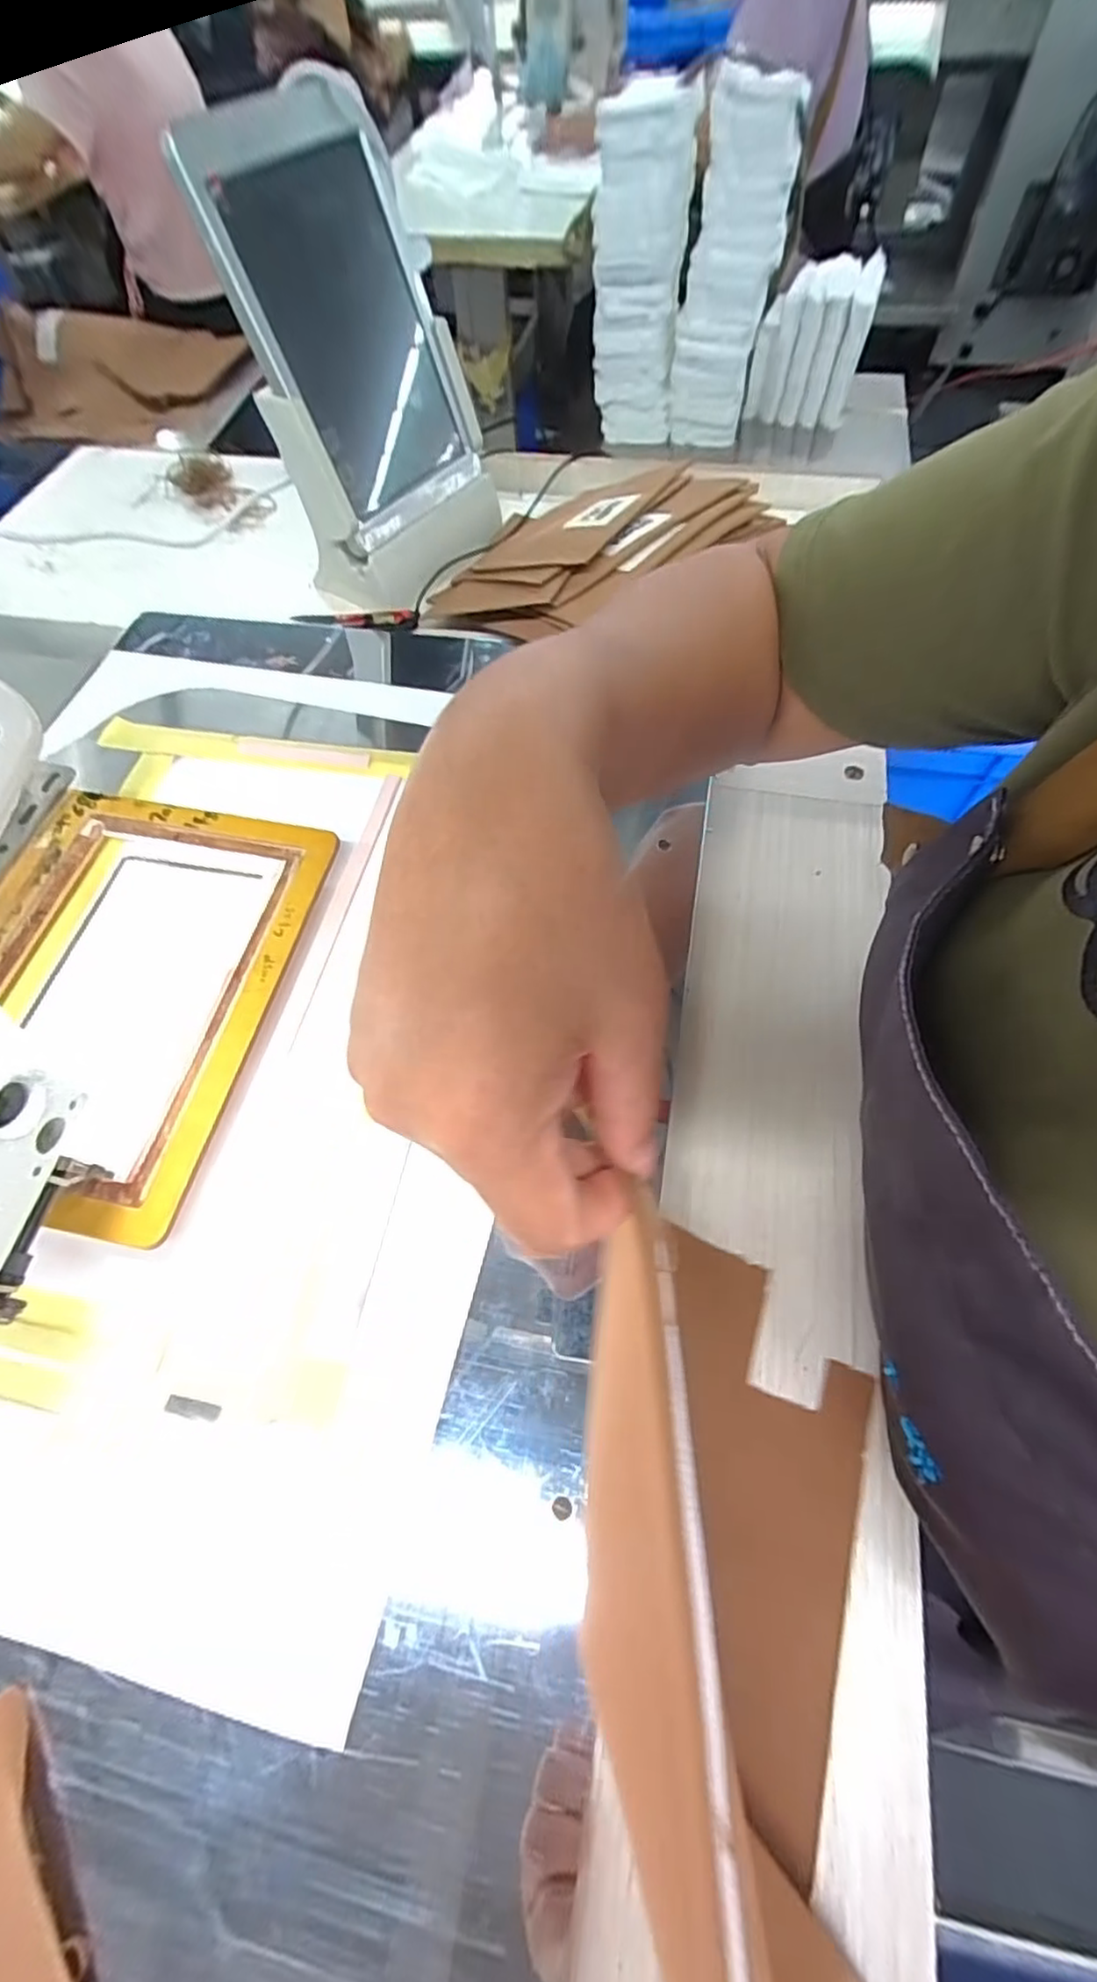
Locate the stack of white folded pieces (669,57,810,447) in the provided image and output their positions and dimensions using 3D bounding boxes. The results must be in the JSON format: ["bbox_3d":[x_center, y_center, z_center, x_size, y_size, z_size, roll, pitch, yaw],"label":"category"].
[{"bbox_3d":[0.326,-1.283,1.179,0.164,0.420,0.170,9,64,7],"label":"stack of white folded pieces"}]

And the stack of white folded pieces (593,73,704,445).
[{"bbox_3d":[0.167,-1.312,1.205,0.165,0.401,0.233,0,63,3],"label":"stack of white folded pieces"}]

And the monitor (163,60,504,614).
[{"bbox_3d":[-0.138,-0.444,0.474,0.061,0.264,0.157,19,55,41],"label":"monitor"}]

